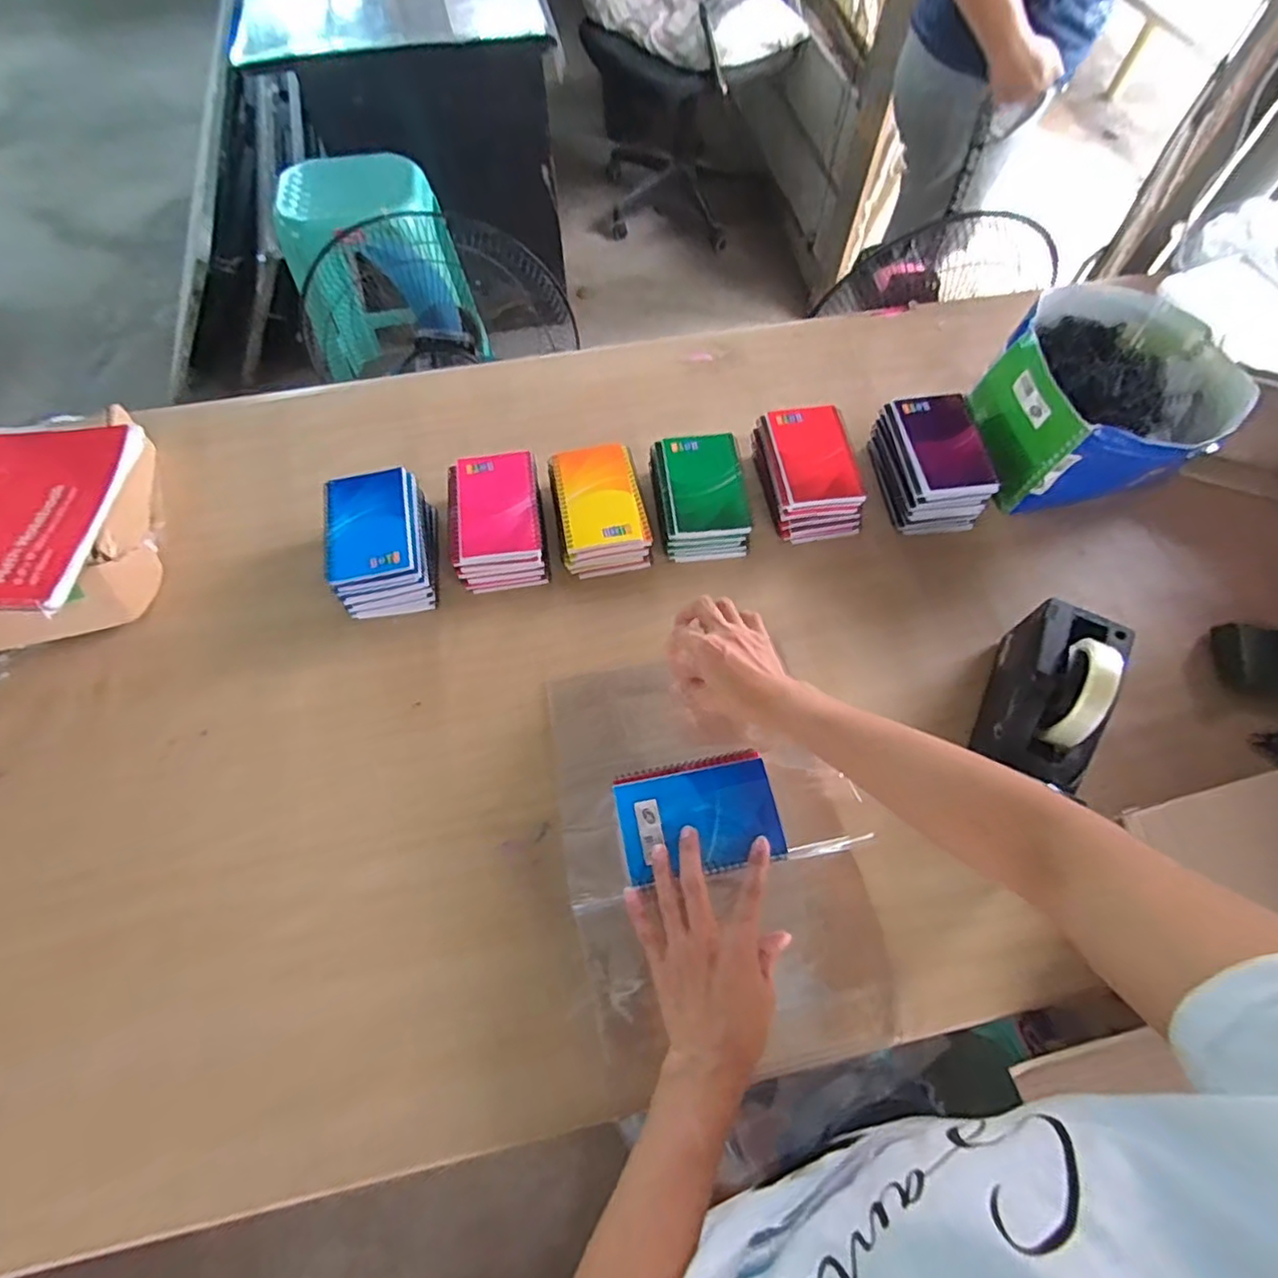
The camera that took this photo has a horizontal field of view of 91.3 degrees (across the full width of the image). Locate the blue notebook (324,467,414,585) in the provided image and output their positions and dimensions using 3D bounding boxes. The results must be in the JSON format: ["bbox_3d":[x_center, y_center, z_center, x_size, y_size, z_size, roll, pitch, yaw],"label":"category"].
[{"bbox_3d":[-0.277,-0.116,0.636,0.083,0.009,0.125,-11,65,-6],"label":"blue notebook"}]

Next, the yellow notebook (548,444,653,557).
[{"bbox_3d":[-0.044,-0.157,0.687,0.091,0.015,0.136,-11,65,-7],"label":"yellow notebook"}]

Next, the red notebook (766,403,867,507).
[{"bbox_3d":[0.197,-0.209,0.700,0.083,0.015,0.136,-5,65,-4],"label":"red notebook"}]

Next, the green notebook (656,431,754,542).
[{"bbox_3d":[0.071,-0.173,0.696,0.088,0.015,0.131,-4,64,-3],"label":"green notebook"}]

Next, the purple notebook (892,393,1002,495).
[{"bbox_3d":[0.329,-0.211,0.669,0.077,0.018,0.134,-2,64,-2],"label":"purple notebook"}]

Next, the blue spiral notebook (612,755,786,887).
[{"bbox_3d":[0.051,0.150,0.521,0.130,0.006,0.082,-10,65,-6],"label":"blue spiral notebook"}]

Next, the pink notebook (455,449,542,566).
[{"bbox_3d":[-0.147,-0.141,0.658,0.082,0.016,0.126,-8,65,-5],"label":"pink notebook"}]

